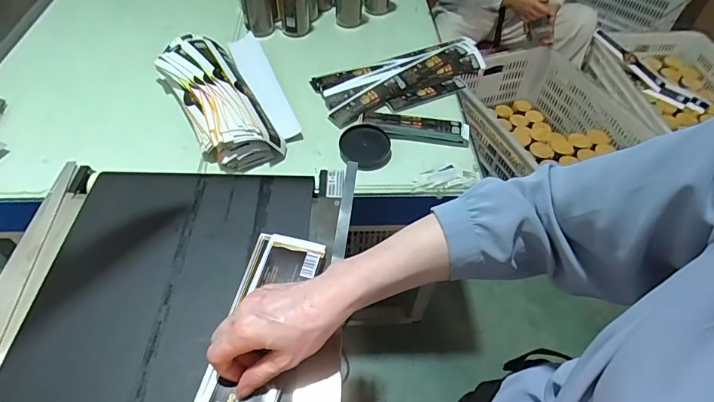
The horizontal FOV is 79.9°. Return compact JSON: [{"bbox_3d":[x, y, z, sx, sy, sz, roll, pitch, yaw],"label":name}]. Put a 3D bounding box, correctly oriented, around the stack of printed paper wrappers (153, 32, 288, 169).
[{"bbox_3d":[-0.274,-0.205,0.812,0.136,0.071,0.374,-26,56,-22],"label":"stack of printed paper wrappers"}]

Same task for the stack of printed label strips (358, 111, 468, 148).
[{"bbox_3d":[0.109,-0.145,0.814,0.201,0.027,0.052,6,50,3],"label":"stack of printed label strips"}]

